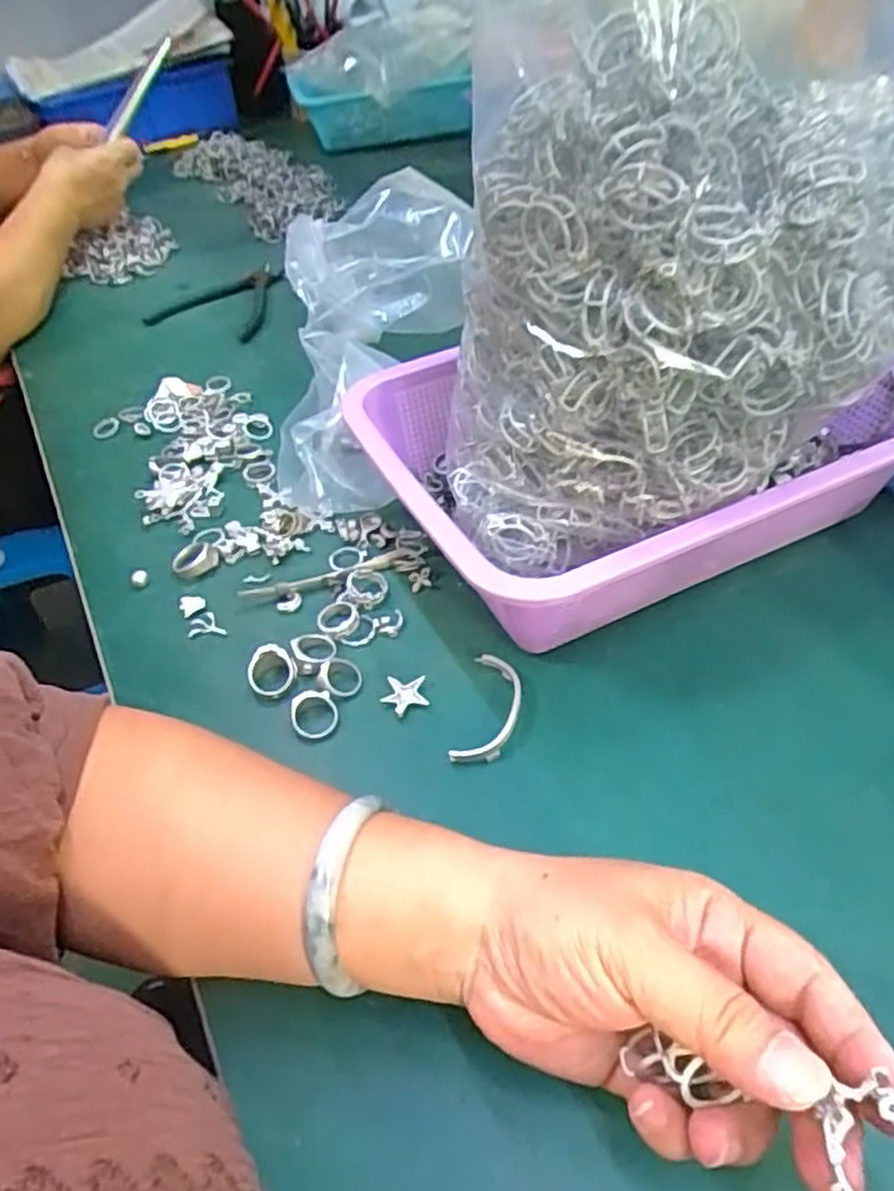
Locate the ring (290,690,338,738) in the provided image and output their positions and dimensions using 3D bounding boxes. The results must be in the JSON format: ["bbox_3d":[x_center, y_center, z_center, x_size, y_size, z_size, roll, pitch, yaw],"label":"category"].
[{"bbox_3d":[-0.067,0.061,0.384,0.026,0.006,0.026,2,60,-4],"label":"ring"}]

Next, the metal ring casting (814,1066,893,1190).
[{"bbox_3d":[0.104,0.132,0.181,0.022,0.007,0.026,-16,46,-8],"label":"metal ring casting"}]

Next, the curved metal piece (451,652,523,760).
[{"bbox_3d":[0.022,0.058,0.379,0.027,0.007,0.064,8,47,15],"label":"curved metal piece"}]

